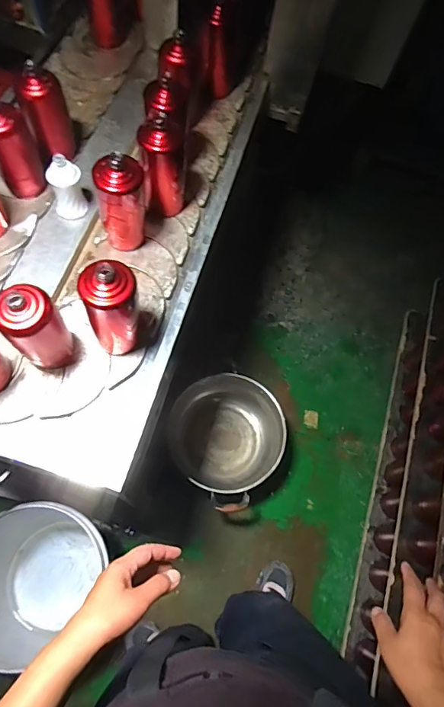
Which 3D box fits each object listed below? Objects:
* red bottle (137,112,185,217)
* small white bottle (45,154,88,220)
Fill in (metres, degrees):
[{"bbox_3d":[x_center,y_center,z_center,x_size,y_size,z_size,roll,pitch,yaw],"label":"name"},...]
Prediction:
[{"bbox_3d":[-0.111,-0.342,0.844,0.080,0.208,0.076,-1,59,-5],"label":"red bottle"},{"bbox_3d":[-0.287,-0.309,0.823,0.059,0.131,0.051,-18,62,-15],"label":"small white bottle"}]

